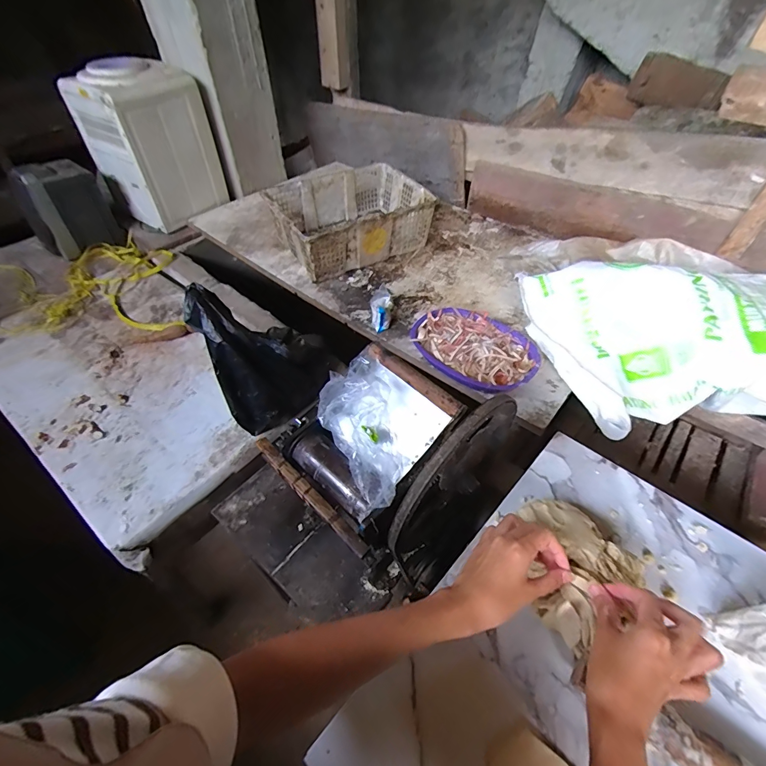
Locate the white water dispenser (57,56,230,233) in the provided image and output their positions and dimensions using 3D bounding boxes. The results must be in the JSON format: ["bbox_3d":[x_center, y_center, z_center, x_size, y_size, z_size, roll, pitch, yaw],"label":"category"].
[{"bbox_3d":[-0.822,-0.838,1.401,0.363,0.446,0.311,29,55,23],"label":"white water dispenser"}]

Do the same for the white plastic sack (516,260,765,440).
[{"bbox_3d":[0.677,-0.095,0.861,0.668,0.187,0.398,2,49,2],"label":"white plastic sack"}]

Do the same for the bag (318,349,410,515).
[{"bbox_3d":[-0.028,0.066,0.549,0.118,0.062,0.207,-13,70,-11],"label":"bag"}]

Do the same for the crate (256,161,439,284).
[{"bbox_3d":[-0.111,-0.552,1.306,0.475,0.142,0.347,-25,54,-20],"label":"crate"}]

